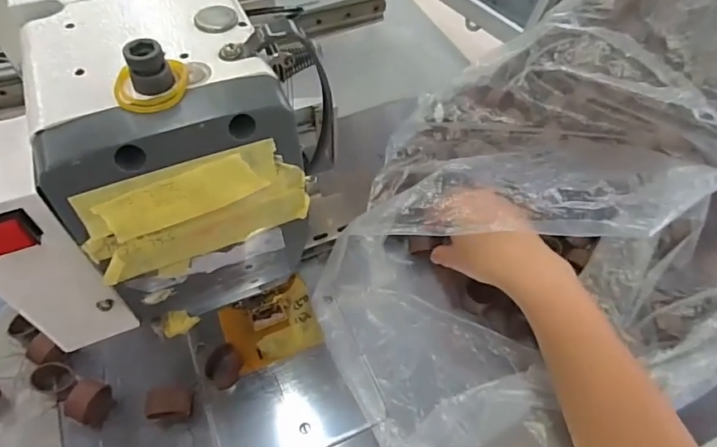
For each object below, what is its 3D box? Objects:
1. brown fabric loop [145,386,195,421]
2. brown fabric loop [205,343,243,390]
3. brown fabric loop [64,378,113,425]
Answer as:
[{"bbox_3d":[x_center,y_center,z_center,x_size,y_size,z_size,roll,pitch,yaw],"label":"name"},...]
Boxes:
[{"bbox_3d":[-0.145,0.140,0.374,0.033,0.017,0.022,-7,55,-7],"label":"brown fabric loop"},{"bbox_3d":[-0.108,0.115,0.389,0.024,0.019,0.030,14,56,9],"label":"brown fabric loop"},{"bbox_3d":[-0.204,0.136,0.368,0.022,0.029,0.030,2,55,0],"label":"brown fabric loop"}]

